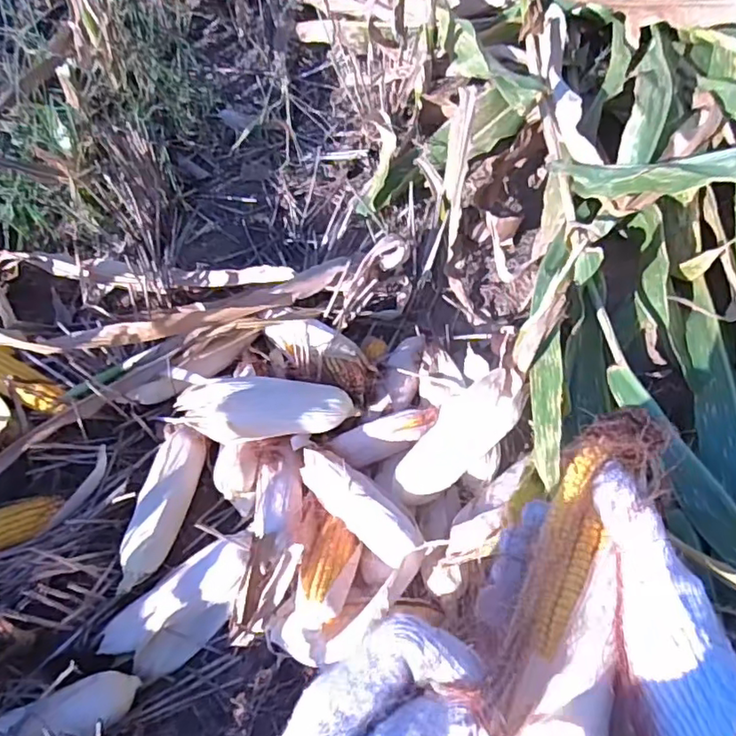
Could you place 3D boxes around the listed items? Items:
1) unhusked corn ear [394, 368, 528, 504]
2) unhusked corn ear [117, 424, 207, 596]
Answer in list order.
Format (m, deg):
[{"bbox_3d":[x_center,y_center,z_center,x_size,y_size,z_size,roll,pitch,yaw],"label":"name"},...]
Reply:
[{"bbox_3d":[0.119,0.089,0.794,0.220,0.054,0.091,-45,66,-5],"label":"unhusked corn ear"},{"bbox_3d":[-0.267,0.171,0.764,0.064,0.046,0.215,7,56,4],"label":"unhusked corn ear"}]

